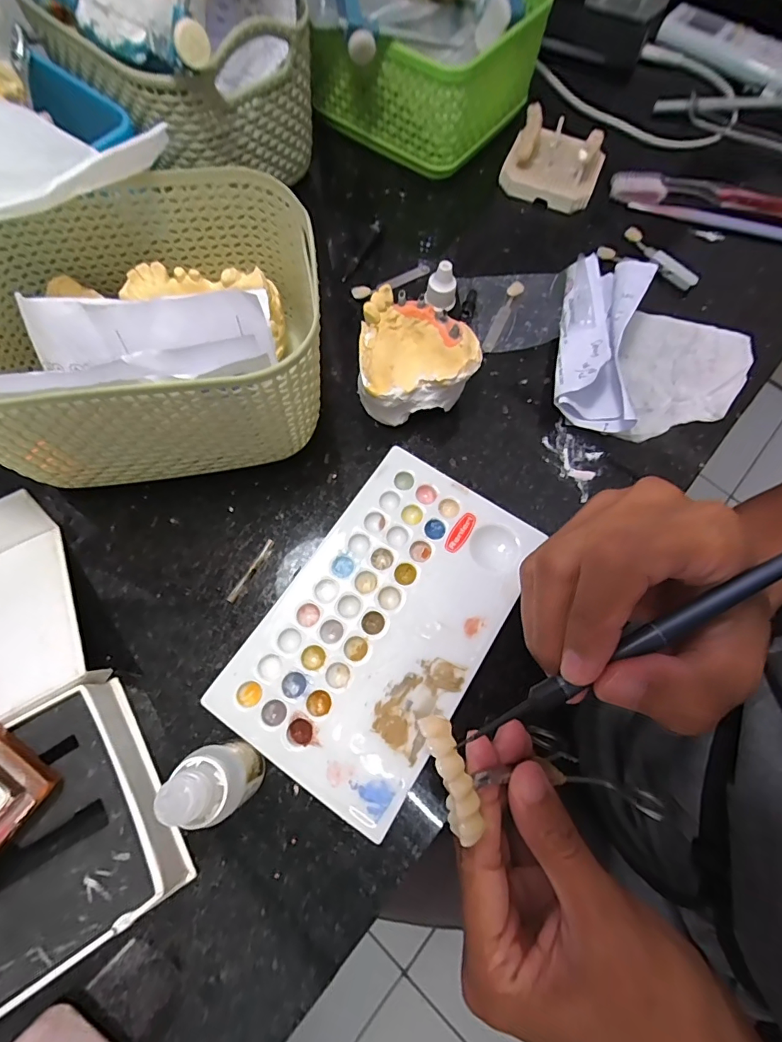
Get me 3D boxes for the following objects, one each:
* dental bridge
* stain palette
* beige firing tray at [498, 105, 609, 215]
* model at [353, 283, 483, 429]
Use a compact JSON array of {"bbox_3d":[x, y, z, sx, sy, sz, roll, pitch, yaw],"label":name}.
[{"bbox_3d":[0.022,0.089,0.158,0.012,0.007,0.042,-18,81,-8],"label":"dental bridge"},{"bbox_3d":[-0.002,0.045,0.215,0.092,0.012,0.152,32,71,10],"label":"stain palette"},{"bbox_3d":[0.120,-0.263,0.325,0.064,0.034,0.062,22,70,6],"label":"beige firing tray"},{"bbox_3d":[0.014,-0.086,0.249,0.061,0.043,0.056,1,69,-2],"label":"model"}]

